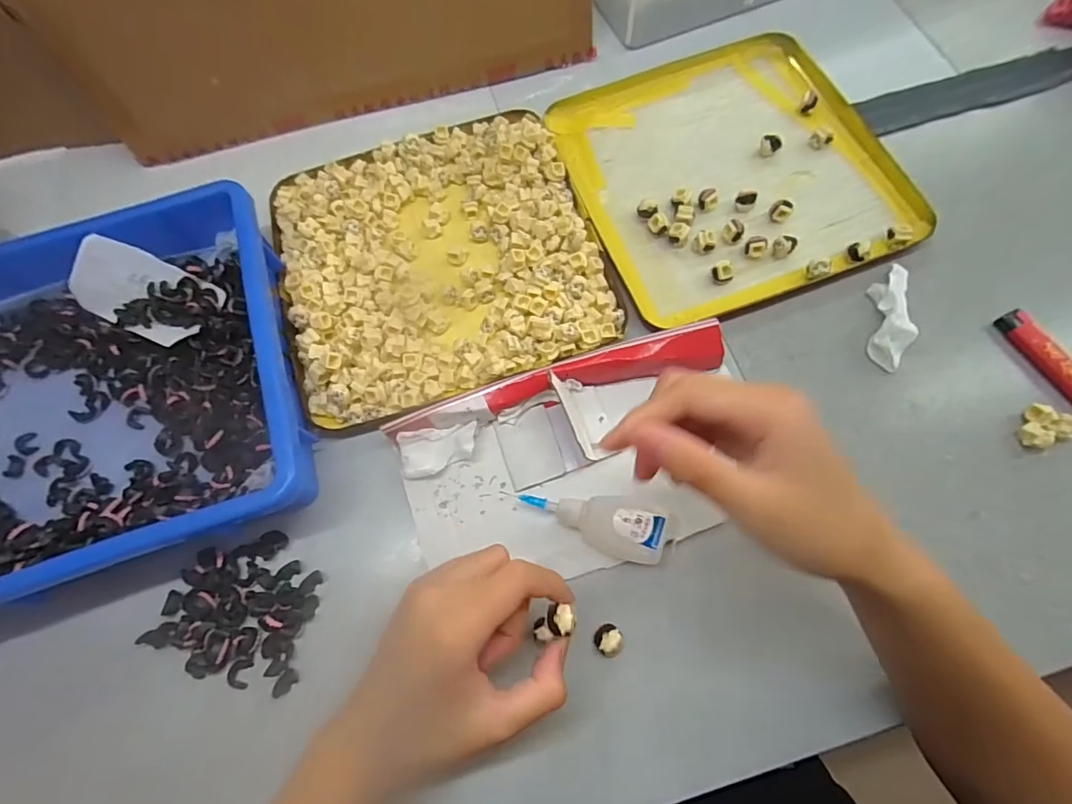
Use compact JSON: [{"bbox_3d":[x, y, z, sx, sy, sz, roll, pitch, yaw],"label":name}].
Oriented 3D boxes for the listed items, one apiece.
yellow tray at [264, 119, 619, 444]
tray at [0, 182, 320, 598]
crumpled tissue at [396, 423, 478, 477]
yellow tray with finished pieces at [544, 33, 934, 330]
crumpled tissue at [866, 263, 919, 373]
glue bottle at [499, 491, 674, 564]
[{"bbox_3d":[-0.076,-0.115,0.389,0.238,0.020,0.236,-17,69,-3],"label":"yellow tray"},{"bbox_3d":[-0.342,0.012,0.337,0.361,0.059,0.238,-19,69,-4],"label":"tray"},{"bbox_3d":[-0.066,0.033,0.340,0.053,0.016,0.030,-11,69,0],"label":"crumpled tissue"},{"bbox_3d":[0.155,-0.192,0.414,0.238,0.020,0.239,-17,69,-3],"label":"yellow tray with finished pieces"},{"bbox_3d":[0.256,-0.062,0.359,0.029,0.018,0.080,10,70,8],"label":"crumpled tissue"},{"bbox_3d":[0.036,0.072,0.317,0.098,0.025,0.037,14,71,9],"label":"glue bottle"}]

